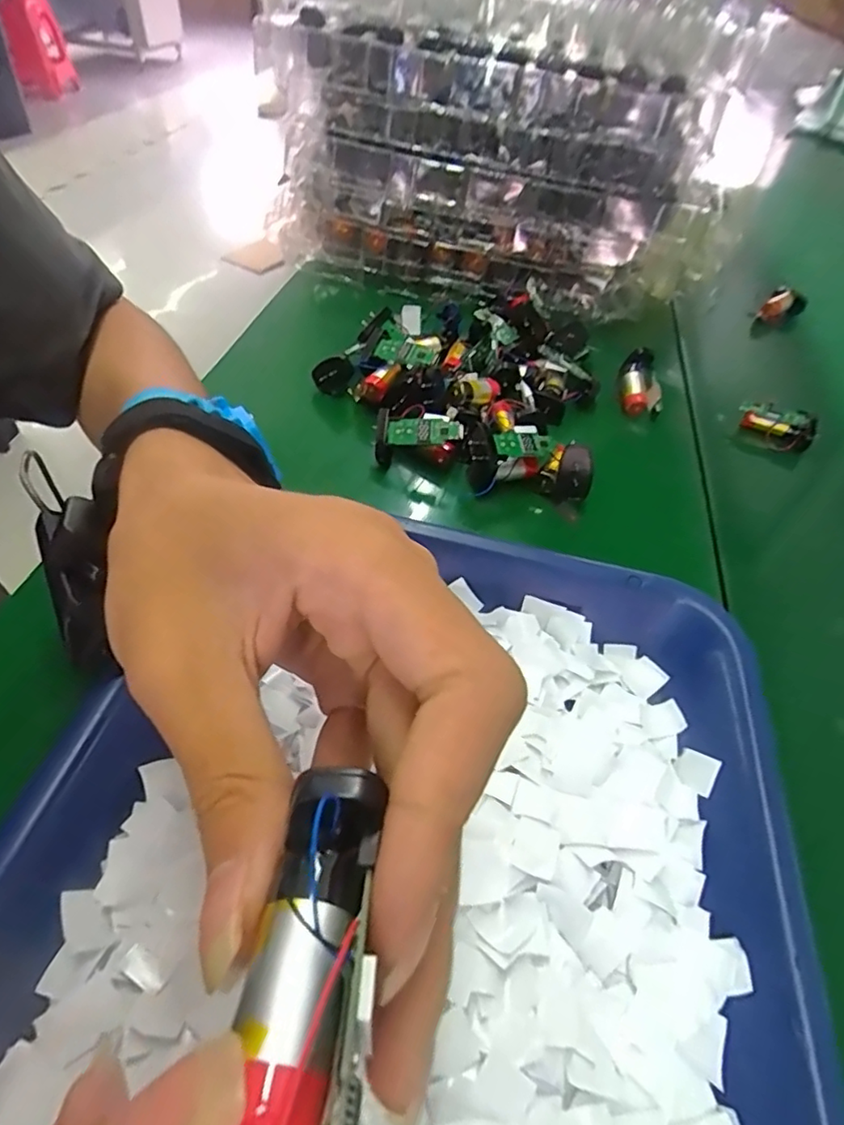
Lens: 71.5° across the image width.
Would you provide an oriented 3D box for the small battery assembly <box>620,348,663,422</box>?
[{"bbox_3d":[0.158,-0.128,0.430,0.024,0.017,0.052,0,77,-7],"label":"small battery assembly"}]

